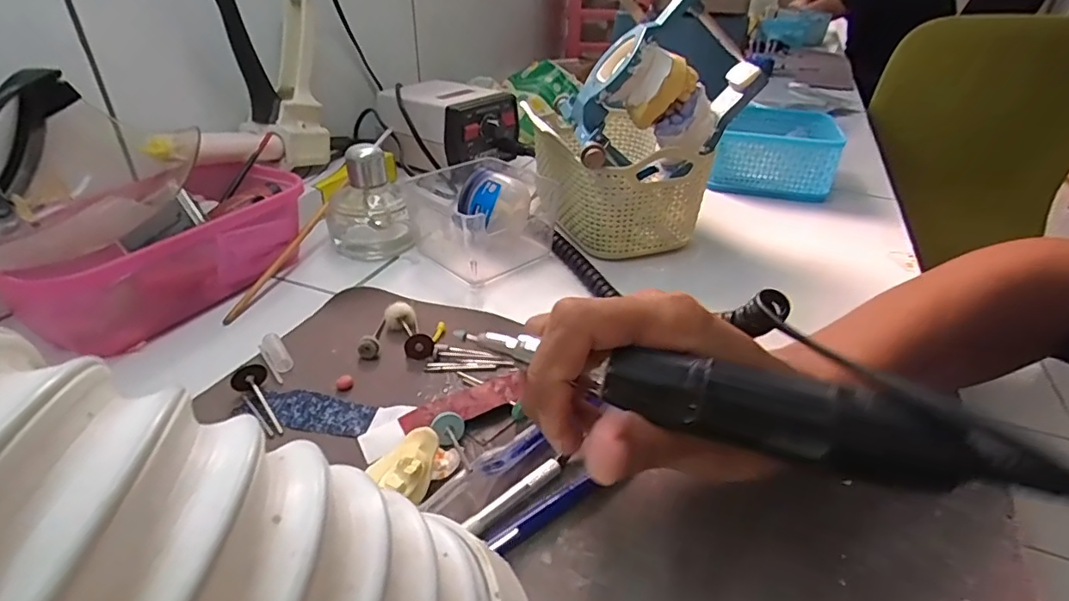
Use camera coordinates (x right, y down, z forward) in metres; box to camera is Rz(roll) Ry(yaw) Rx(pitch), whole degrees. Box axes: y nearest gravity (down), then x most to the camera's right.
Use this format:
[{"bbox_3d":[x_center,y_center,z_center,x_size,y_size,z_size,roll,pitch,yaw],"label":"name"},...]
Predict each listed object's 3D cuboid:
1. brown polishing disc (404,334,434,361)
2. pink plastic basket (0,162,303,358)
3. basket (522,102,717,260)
[{"bbox_3d":[-0.070,0.028,0.333,0.017,0.015,0.004,0,3,-12],"label":"brown polishing disc"},{"bbox_3d":[-0.258,-0.040,0.390,0.108,0.059,0.191,15,35,19],"label":"pink plastic basket"},{"bbox_3d":[0.064,-0.113,0.493,0.123,0.087,0.172,-7,34,-13],"label":"basket"}]

